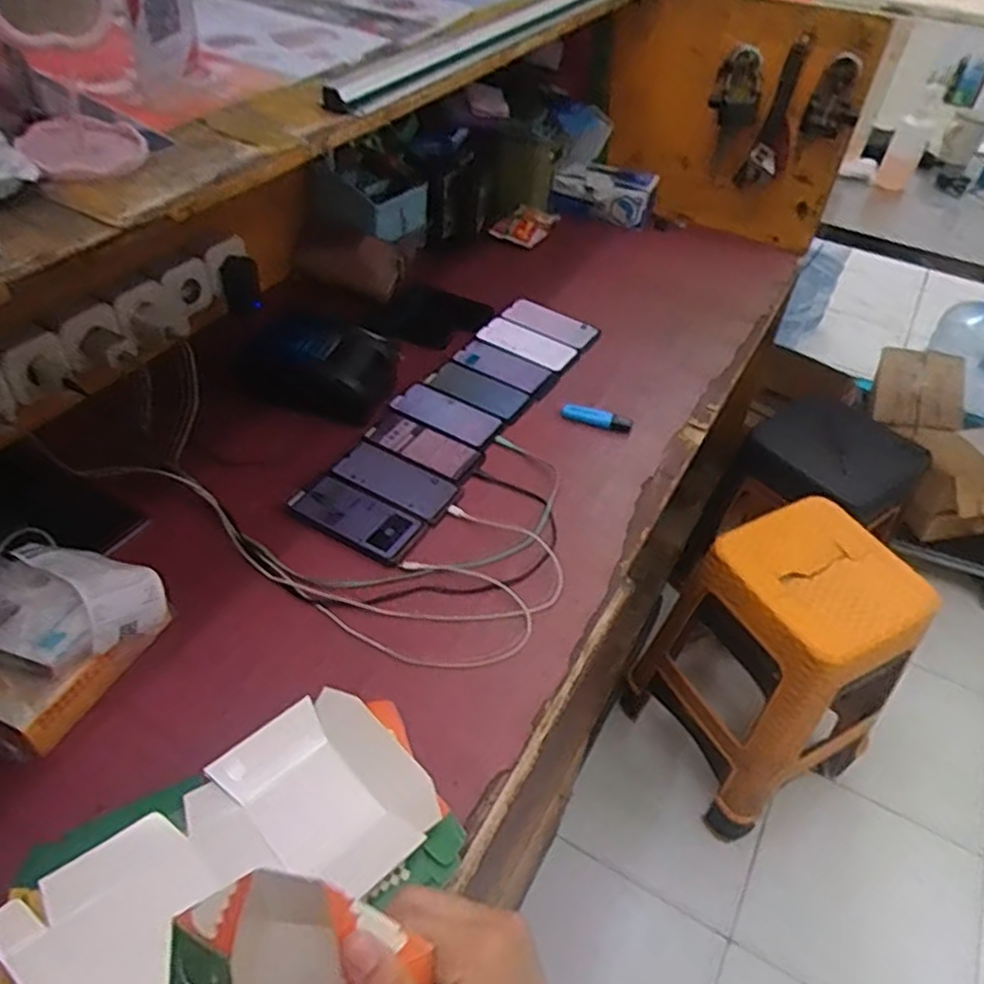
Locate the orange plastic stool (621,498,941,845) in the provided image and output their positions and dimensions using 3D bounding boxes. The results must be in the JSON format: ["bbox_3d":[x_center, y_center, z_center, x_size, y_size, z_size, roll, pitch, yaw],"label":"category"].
[{"bbox_3d":[0.522,0.340,1.379,0.331,0.573,0.338,-19,49,-22],"label":"orange plastic stool"}]

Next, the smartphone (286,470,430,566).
[{"bbox_3d":[-0.170,0.029,0.921,0.170,0.016,0.084,27,50,17],"label":"smartphone"}]

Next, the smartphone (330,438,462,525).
[{"bbox_3d":[-0.128,-0.017,0.974,0.175,0.015,0.092,27,50,23],"label":"smartphone"}]

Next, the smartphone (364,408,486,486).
[{"bbox_3d":[-0.097,-0.068,1.025,0.173,0.014,0.067,24,49,21],"label":"smartphone"}]

